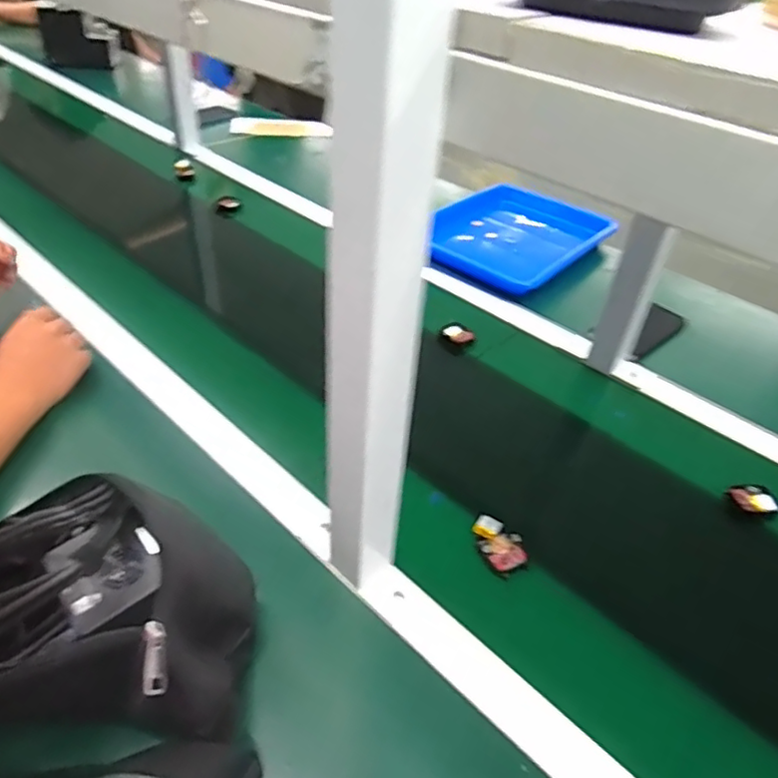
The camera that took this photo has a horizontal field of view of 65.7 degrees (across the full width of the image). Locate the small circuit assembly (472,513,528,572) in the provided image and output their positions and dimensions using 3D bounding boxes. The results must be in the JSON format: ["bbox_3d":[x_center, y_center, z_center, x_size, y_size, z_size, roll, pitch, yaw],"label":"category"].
[{"bbox_3d":[0.102,0.137,0.549,0.039,0.013,0.055,-18,45,-26],"label":"small circuit assembly"}]

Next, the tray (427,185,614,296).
[{"bbox_3d":[0.217,-0.262,1.016,0.255,0.039,0.341,32,46,28],"label":"tray"}]

